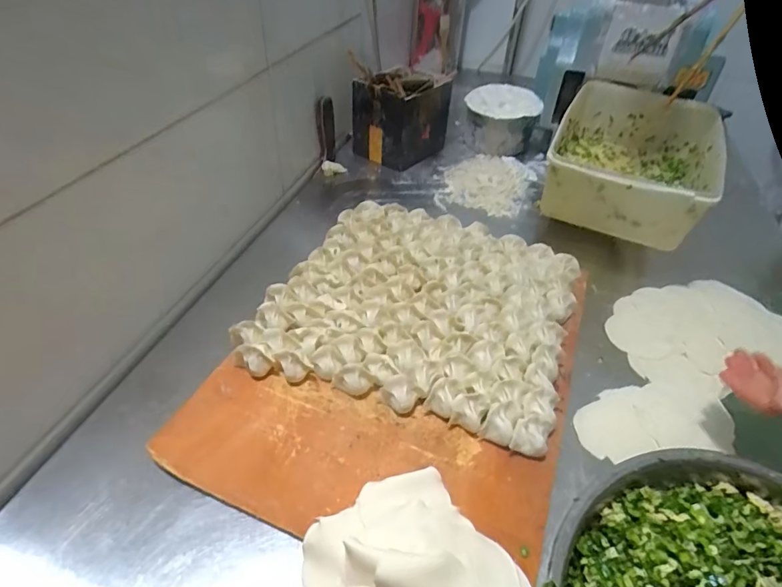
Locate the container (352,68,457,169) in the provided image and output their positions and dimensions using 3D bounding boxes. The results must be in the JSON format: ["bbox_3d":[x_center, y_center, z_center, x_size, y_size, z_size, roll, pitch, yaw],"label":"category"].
[{"bbox_3d":[0.020,-0.335,0.869,0.130,0.152,0.144,30,49,27],"label":"container"}]

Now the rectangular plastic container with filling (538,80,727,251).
[{"bbox_3d":[0.359,-0.203,0.704,0.209,0.093,0.333,18,45,17],"label":"rectangular plastic container with filling"}]

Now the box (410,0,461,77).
[{"bbox_3d":[0.110,-0.660,1.137,0.122,0.235,0.124,8,43,6],"label":"box"}]

